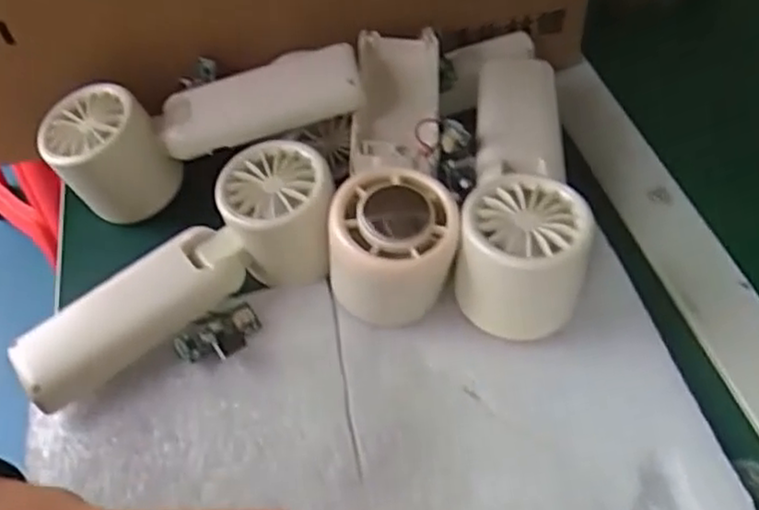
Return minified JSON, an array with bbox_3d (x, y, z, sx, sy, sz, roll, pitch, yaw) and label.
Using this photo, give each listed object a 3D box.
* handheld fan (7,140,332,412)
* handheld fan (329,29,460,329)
[{"bbox_3d":[-0.094,0.005,0.332,0.158,0.050,0.056,-26,53,-18],"label":"handheld fan"},{"bbox_3d":[0.009,-0.043,0.360,0.058,0.058,0.165,2,50,4],"label":"handheld fan"}]

